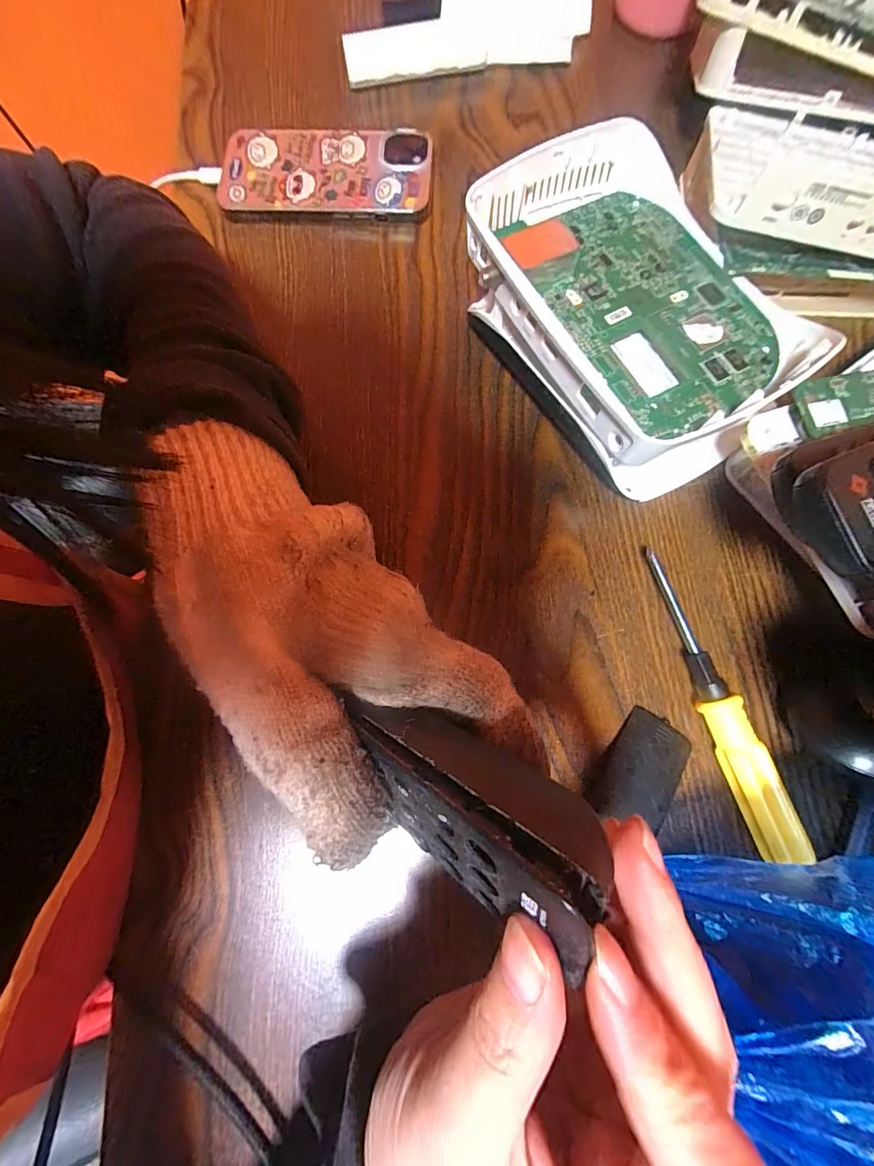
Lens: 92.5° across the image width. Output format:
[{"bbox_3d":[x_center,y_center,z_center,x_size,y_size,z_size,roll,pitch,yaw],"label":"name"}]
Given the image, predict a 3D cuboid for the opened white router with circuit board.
[{"bbox_3d":[0.107,-0.150,0.237,0.137,0.056,0.187,-32,79,-6],"label":"opened white router with circuit board"}]

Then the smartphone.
[{"bbox_3d":[-0.080,-0.291,0.298,0.148,0.015,0.072,4,78,2],"label":"smartphone"}]

